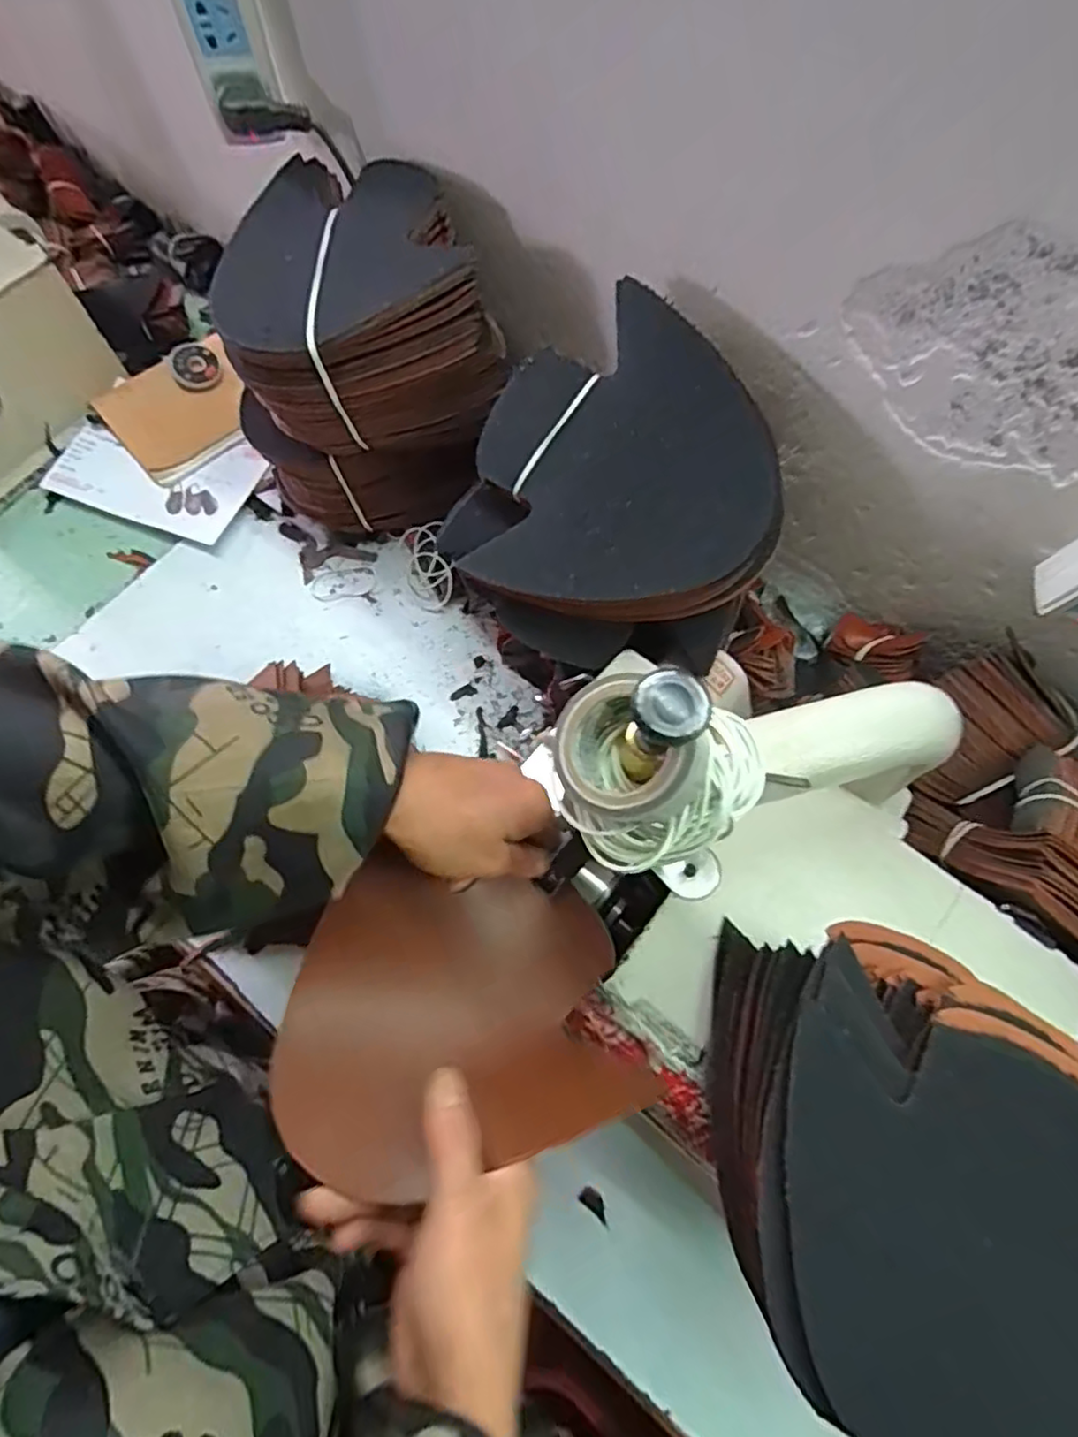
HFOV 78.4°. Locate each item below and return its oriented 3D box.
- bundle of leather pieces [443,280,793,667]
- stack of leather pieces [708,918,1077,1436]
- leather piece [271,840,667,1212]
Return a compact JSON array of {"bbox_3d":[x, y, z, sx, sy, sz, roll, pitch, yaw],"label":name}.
[{"bbox_3d":[0.056,-0.141,0.431,0.196,0.043,0.212,0,91,10],"label":"bundle of leather pieces"},{"bbox_3d":[0.196,0.218,0.323,0.212,0.051,0.221,-2,71,1],"label":"stack of leather pieces"},{"bbox_3d":[-0.044,0.146,0.343,0.173,0.016,0.149,-11,57,-15],"label":"leather piece"}]

